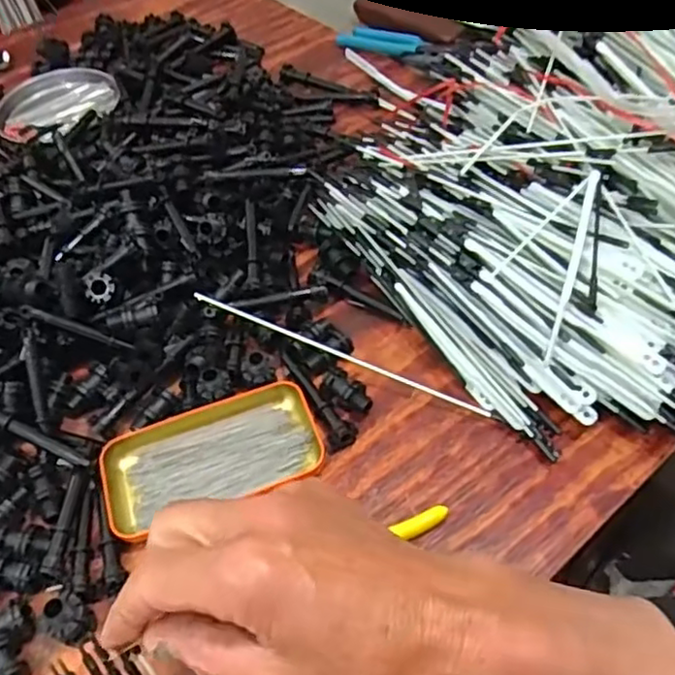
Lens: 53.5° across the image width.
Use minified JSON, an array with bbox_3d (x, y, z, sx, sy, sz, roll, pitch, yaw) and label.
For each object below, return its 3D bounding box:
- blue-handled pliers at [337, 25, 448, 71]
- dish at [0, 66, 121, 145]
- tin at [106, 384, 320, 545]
[{"bbox_3d":[0.066,-0.332,0.759,0.142,0.020,0.046,24,59,23],"label":"blue-handled pliers"},{"bbox_3d":[-0.309,-0.257,0.736,0.131,0.019,0.114,-30,55,-16],"label":"dish"},{"bbox_3d":[-0.086,0.082,0.459,0.145,0.025,0.065,-19,53,-9],"label":"tin"}]

